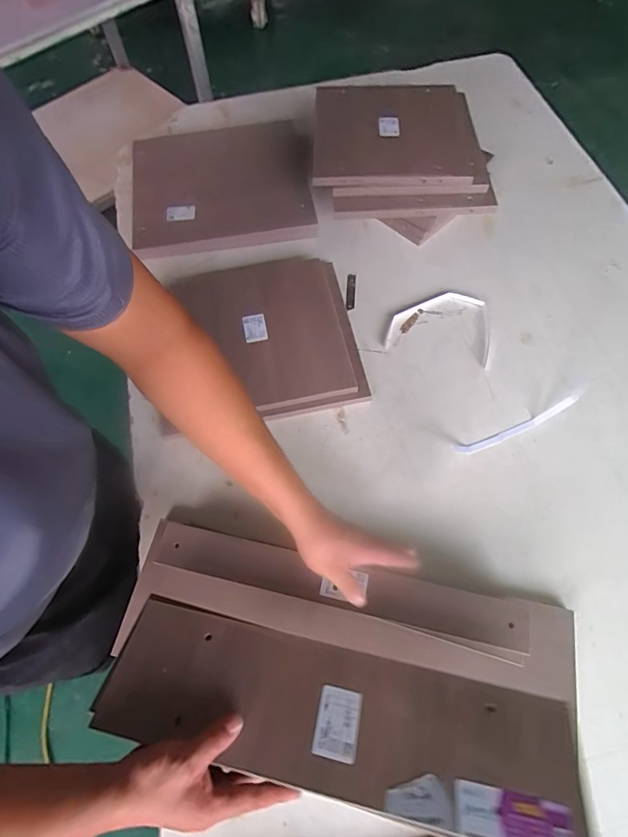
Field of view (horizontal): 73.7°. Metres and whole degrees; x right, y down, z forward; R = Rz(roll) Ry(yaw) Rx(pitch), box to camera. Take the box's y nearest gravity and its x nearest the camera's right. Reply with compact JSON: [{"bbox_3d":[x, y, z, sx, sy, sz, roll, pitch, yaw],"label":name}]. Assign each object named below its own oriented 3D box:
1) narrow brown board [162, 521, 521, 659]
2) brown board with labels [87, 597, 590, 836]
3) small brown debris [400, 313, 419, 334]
[{"bbox_3d":[0.030,0.232,0.586,0.521,0.019,0.057,12,68,6],"label":"narrow brown board"},{"bbox_3d":[0.023,0.319,0.451,0.487,0.015,0.130,11,47,7],"label":"brown board with labels"},{"bbox_3d":[0.194,-0.193,0.847,0.017,0.008,0.054,40,74,16],"label":"small brown debris"}]

